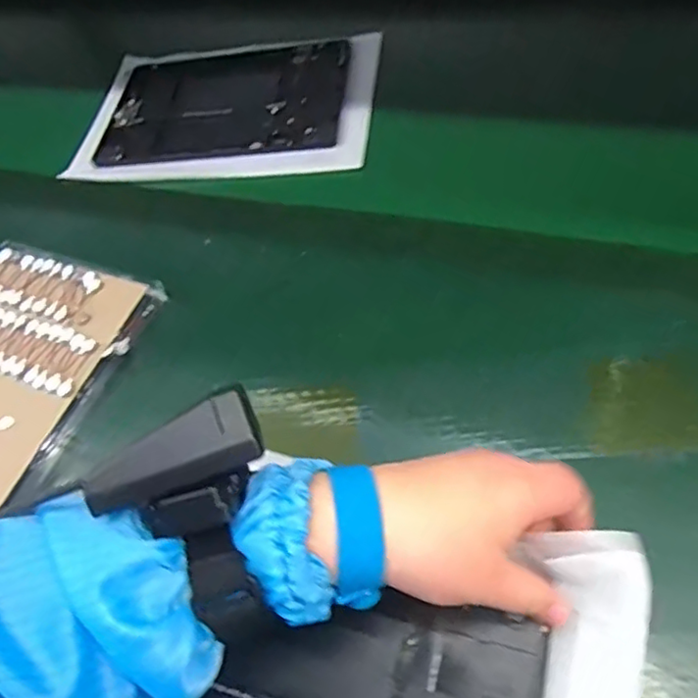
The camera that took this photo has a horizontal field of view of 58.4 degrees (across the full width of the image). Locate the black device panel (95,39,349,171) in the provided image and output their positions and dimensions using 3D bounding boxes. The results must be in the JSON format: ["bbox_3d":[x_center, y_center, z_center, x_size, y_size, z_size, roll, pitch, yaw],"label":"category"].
[{"bbox_3d":[-0.119,-0.241,0.600,0.232,0.028,0.159,-2,55,10],"label":"black device panel"}]

